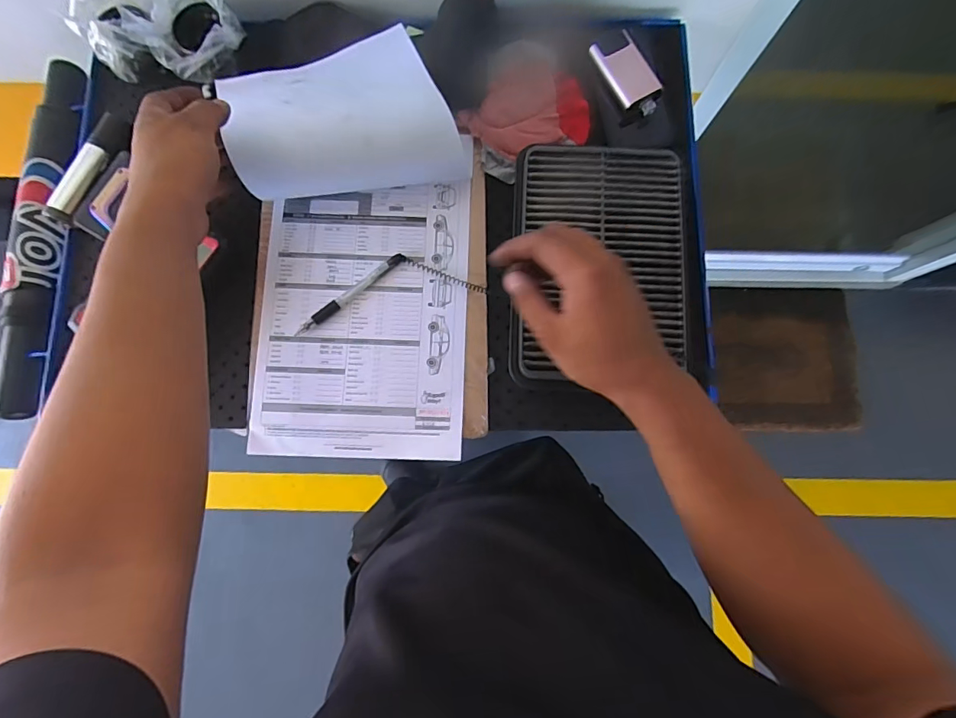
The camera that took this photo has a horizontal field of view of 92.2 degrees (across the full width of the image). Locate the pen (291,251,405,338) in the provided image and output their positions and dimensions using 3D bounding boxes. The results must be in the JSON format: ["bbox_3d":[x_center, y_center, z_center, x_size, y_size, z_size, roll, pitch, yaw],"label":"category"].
[{"bbox_3d":[-0.132,-0.068,0.477,0.134,0.007,0.010,-38,82,-6],"label":"pen"}]

